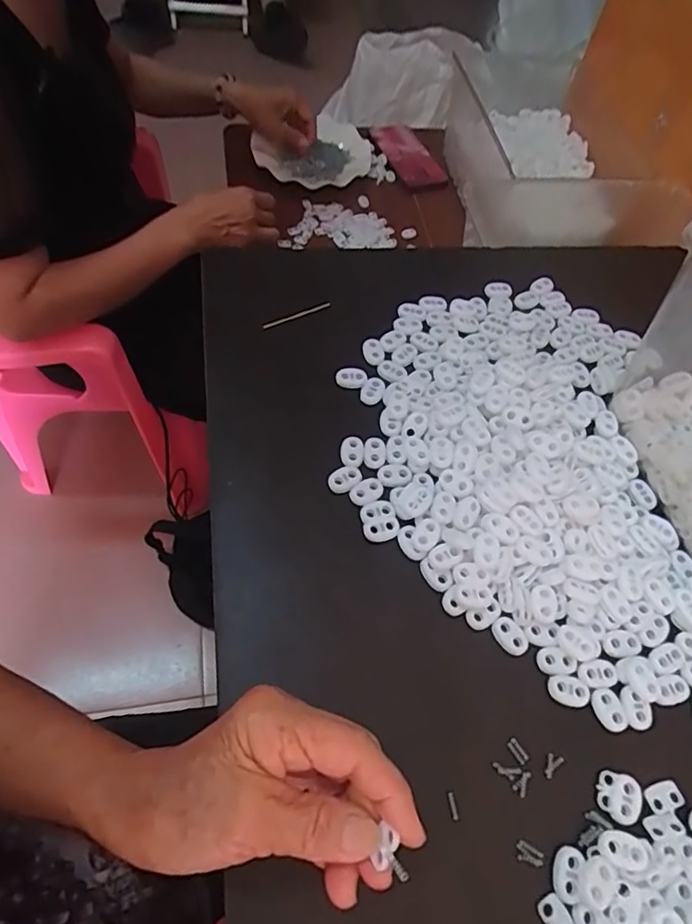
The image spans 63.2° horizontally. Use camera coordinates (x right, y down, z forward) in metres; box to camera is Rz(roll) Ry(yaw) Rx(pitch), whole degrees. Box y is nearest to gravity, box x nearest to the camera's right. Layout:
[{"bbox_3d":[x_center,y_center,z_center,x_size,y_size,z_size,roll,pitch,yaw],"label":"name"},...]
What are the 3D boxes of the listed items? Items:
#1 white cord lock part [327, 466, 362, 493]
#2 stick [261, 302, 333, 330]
[{"bbox_3d":[0.000,0.011,0.363,0.023,0.004,0.015,-29,66,-19],"label":"white cord lock part"},{"bbox_3d":[-0.038,-0.113,0.436,0.056,0.004,0.004,-21,64,-15],"label":"stick"}]

